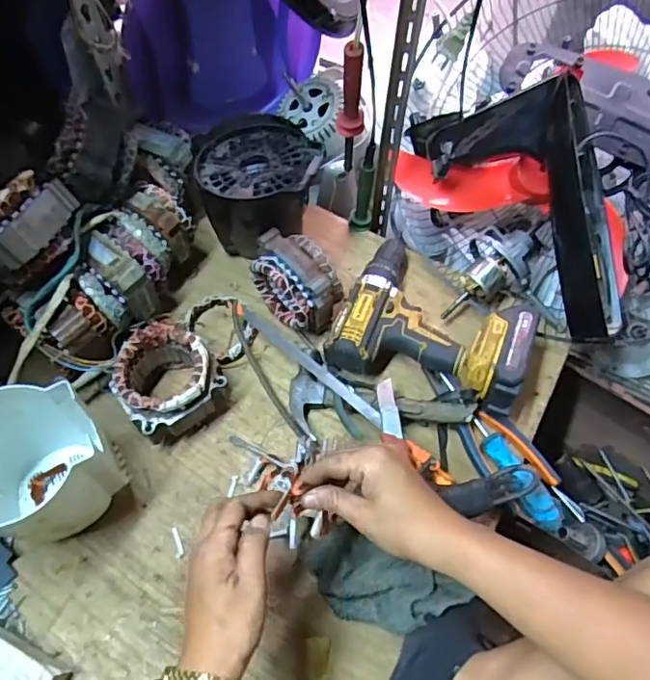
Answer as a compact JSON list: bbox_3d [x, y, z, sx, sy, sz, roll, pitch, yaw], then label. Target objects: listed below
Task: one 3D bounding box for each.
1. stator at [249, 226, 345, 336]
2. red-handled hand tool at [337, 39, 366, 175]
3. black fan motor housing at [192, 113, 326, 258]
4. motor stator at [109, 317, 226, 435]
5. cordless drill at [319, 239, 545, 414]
[{"bbox_3d":[-0.032,-0.066,0.657,0.065,0.097,0.105,-41,71,-19],"label":"stator"},{"bbox_3d":[0.029,-0.242,0.603,0.026,0.174,0.025,3,63,0],"label":"red-handled hand tool"},{"bbox_3d":[-0.083,-0.180,0.684,0.129,0.135,0.137,1,63,-1],"label":"black fan motor housing"},{"bbox_3d":[-0.174,0.044,0.620,0.103,0.076,0.112,1,63,-1],"label":"motor stator"},{"bbox_3d":[0.126,-0.028,0.655,0.209,0.092,0.183,15,64,6],"label":"cordless drill"}]

